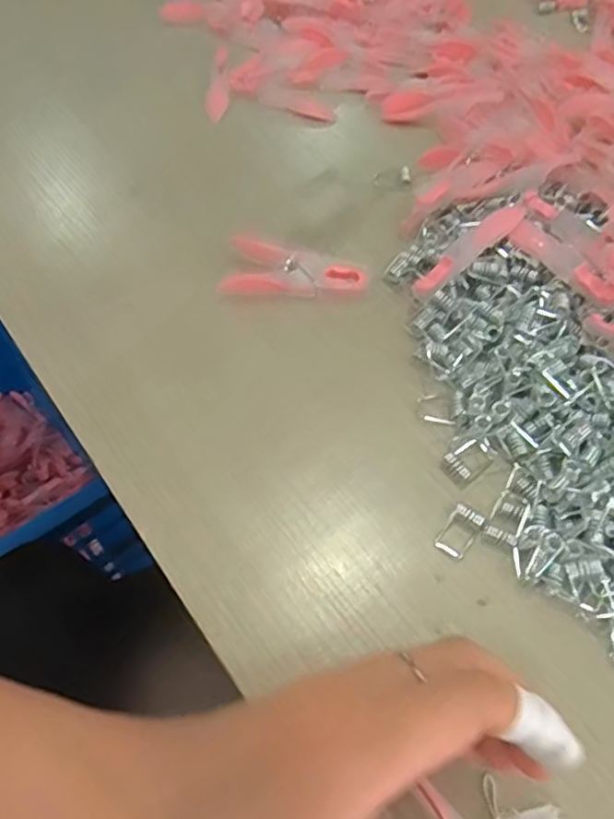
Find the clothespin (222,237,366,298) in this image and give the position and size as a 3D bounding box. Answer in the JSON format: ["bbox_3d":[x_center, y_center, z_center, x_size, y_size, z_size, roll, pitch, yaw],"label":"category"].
[{"bbox_3d":[-0.006,-0.071,0.342,0.073,0.014,0.027,9,58,5],"label":"clothespin"}]

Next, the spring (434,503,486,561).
[{"bbox_3d":[0.065,0.052,0.272,0.013,0.008,0.021,32,63,18],"label":"spring"}]

